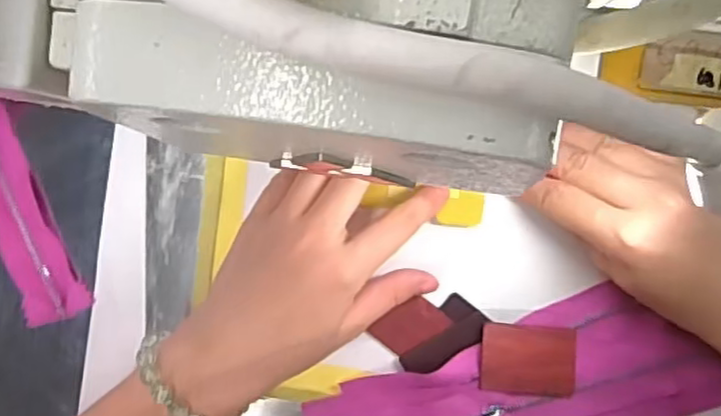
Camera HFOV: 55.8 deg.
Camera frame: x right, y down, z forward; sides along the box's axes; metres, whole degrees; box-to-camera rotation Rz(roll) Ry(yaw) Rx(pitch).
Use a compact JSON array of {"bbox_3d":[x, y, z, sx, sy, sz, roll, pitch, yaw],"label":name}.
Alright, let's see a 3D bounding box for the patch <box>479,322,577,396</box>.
[{"bbox_3d":[0.090,0.081,0.364,0.050,0.006,0.036,5,94,3],"label":"patch"}]

